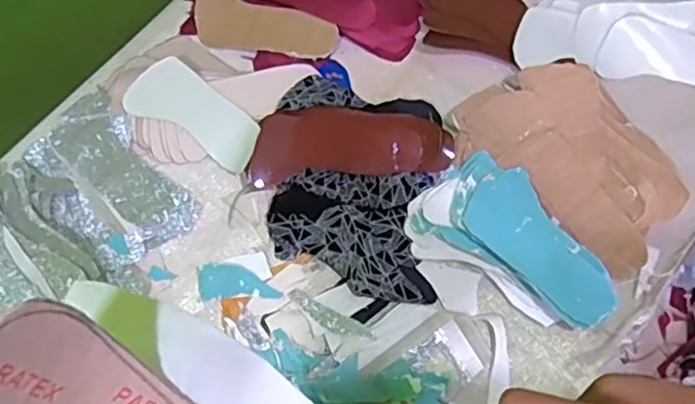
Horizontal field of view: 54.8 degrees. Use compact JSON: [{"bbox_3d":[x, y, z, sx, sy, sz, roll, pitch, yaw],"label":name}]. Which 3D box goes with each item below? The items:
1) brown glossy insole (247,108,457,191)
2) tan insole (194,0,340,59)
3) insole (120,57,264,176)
[{"bbox_3d":[0.001,-0.060,0.675,0.199,0.036,0.070,-4,69,1],"label":"brown glossy insole"},{"bbox_3d":[-0.097,-0.192,0.746,0.169,0.008,0.067,23,98,10],"label":"tan insole"},{"bbox_3d":[-0.159,-0.096,0.700,0.155,0.006,0.069,30,96,13],"label":"insole"}]

